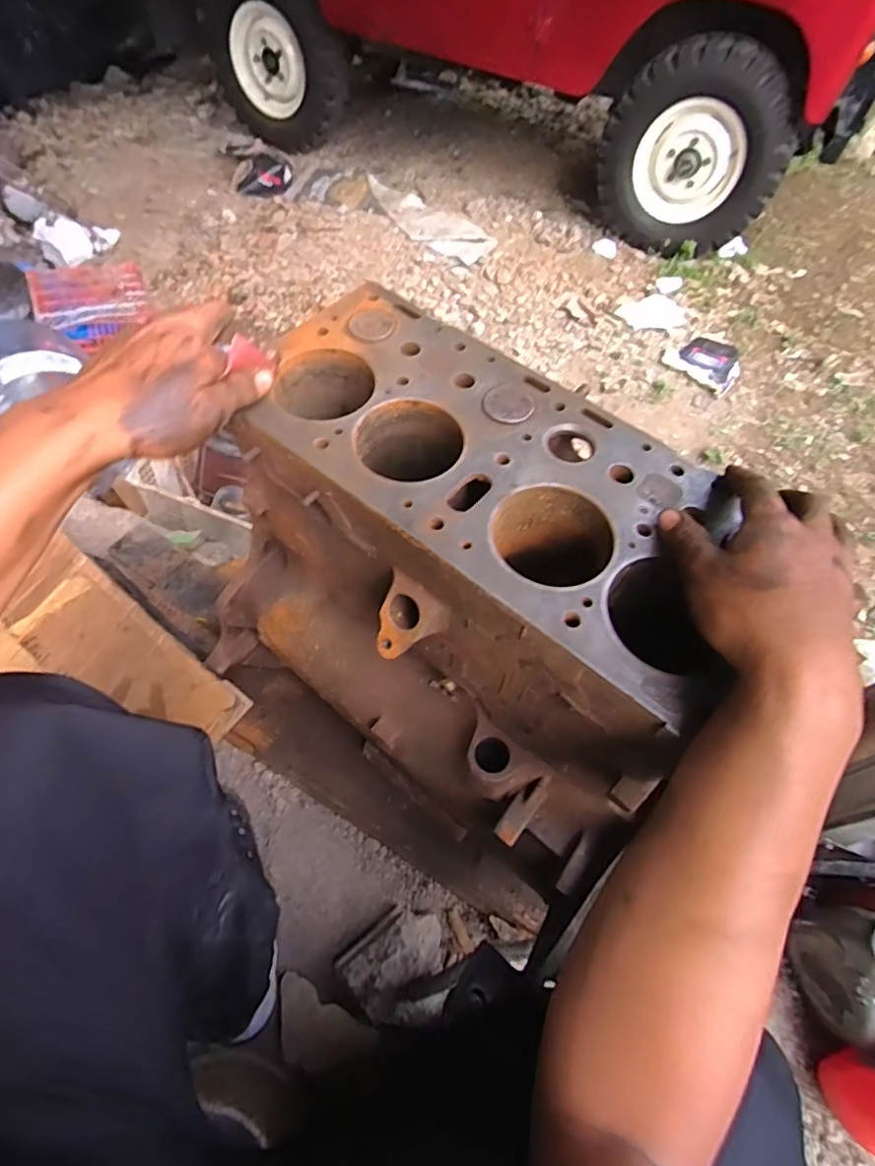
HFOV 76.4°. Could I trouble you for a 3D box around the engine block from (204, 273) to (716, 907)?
[{"bbox_3d":[0.011,0.009,0.507,0.434,0.318,0.231,40,64,18],"label":"engine block"}]

